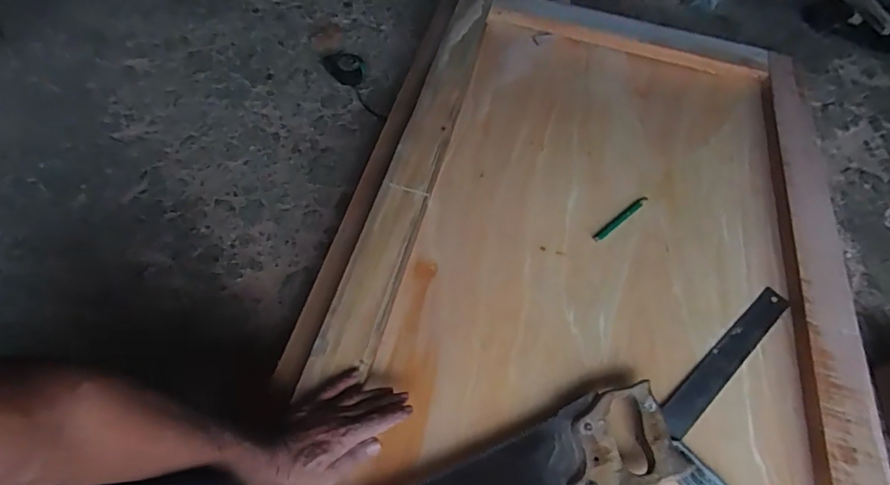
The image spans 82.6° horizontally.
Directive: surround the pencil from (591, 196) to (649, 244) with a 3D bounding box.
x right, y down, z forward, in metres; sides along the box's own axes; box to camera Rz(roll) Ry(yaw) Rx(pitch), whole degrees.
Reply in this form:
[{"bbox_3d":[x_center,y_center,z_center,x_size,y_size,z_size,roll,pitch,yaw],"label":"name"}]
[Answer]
[{"bbox_3d":[0.295,-0.040,0.848,0.136,0.004,0.013,-33,66,-24],"label":"pencil"}]

